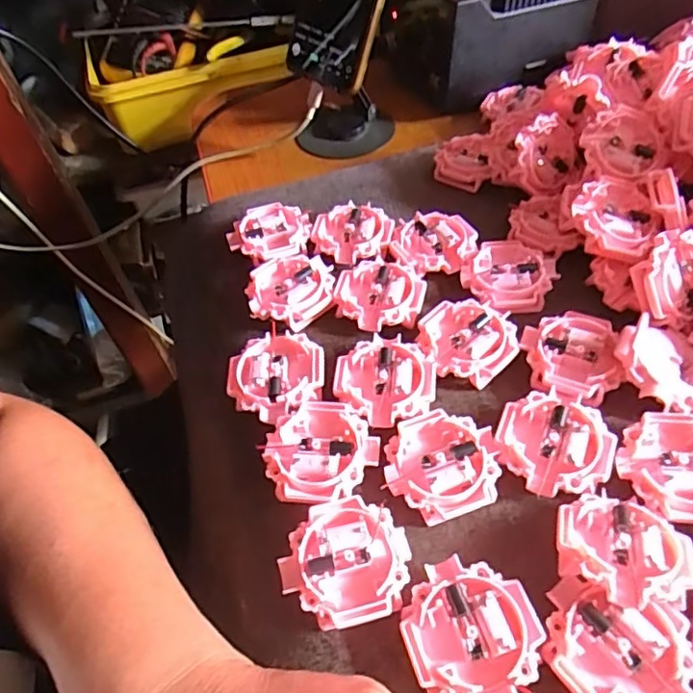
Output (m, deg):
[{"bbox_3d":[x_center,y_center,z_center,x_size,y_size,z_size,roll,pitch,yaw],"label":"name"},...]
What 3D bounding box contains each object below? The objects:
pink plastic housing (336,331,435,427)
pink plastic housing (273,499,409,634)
[{"bbox_3d":[0.021,0.017,0.312,0.051,0.011,0.054,-3,52,4],"label":"pink plastic housing"},{"bbox_3d":[-0.001,0.094,0.254,0.054,0.012,0.051,-3,52,4],"label":"pink plastic housing"}]

